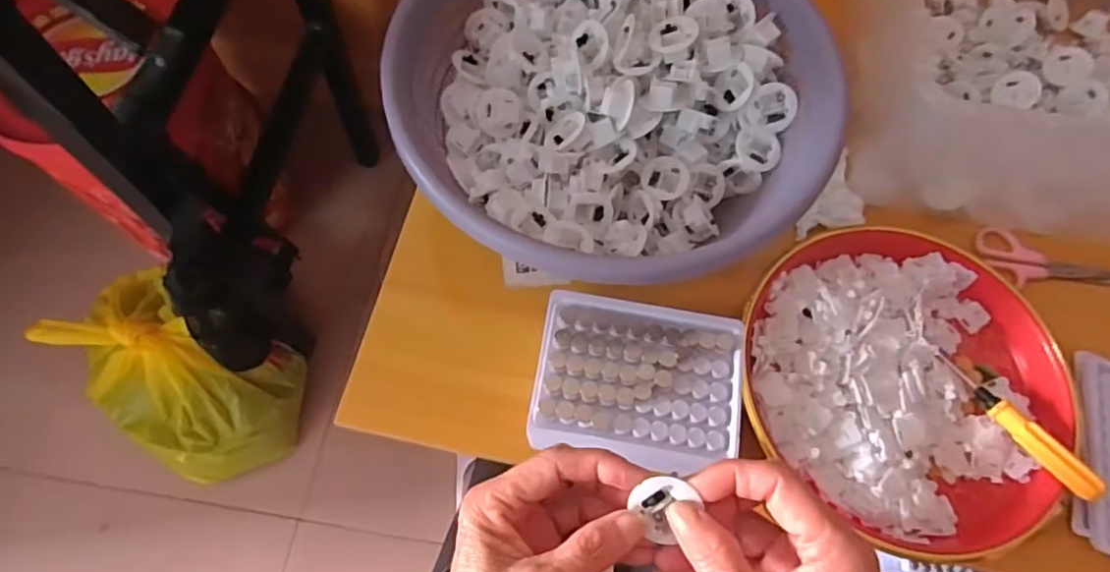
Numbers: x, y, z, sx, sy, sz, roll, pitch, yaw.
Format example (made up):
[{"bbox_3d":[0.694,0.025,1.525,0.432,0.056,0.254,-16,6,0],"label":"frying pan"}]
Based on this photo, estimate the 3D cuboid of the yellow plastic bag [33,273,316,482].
[{"bbox_3d":[-0.513,0.120,0.844,0.332,0.127,0.206,30,70,9],"label":"yellow plastic bag"}]

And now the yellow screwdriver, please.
[{"bbox_3d":[0.298,0.087,0.399,0.015,0.017,0.114,-25,53,-12],"label":"yellow screwdriver"}]

